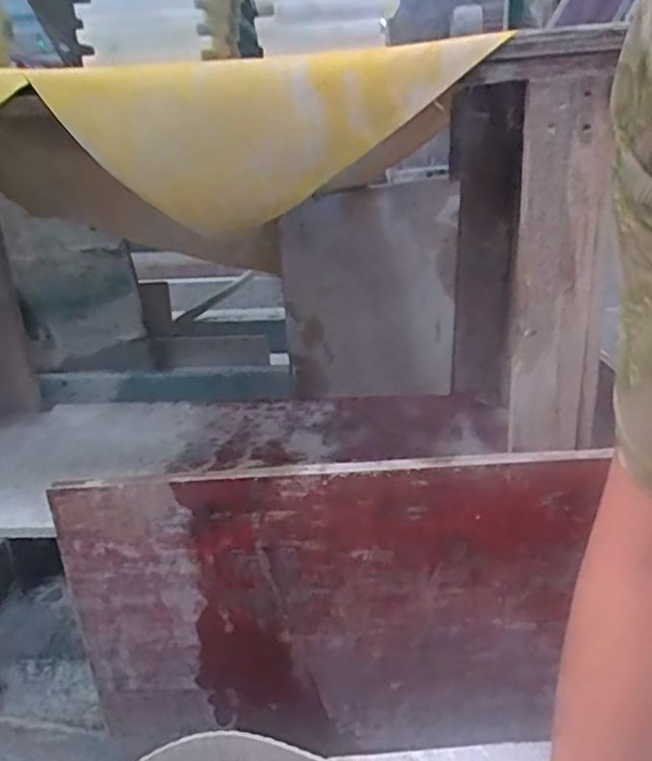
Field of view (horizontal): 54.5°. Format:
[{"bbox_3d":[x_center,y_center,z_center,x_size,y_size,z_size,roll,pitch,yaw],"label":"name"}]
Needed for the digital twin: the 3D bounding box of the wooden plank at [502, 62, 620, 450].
[{"bbox_3d":[0.215,-0.094,0.584,0.088,0.334,0.022,2,24,14],"label":"wooden plank"}]

